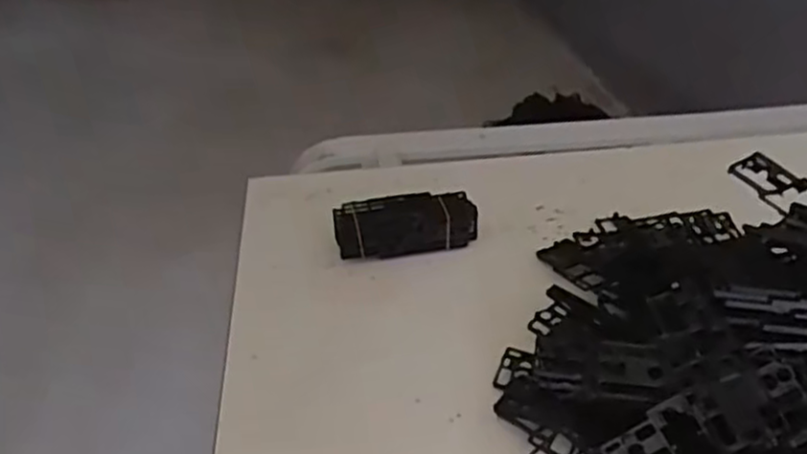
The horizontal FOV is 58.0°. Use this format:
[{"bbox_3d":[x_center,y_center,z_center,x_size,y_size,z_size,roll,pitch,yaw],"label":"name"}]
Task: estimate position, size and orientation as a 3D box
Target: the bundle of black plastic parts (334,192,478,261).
[{"bbox_3d":[0.003,-0.002,0.688,0.132,0.049,0.043,-6,33,-8],"label":"bundle of black plastic parts"}]

